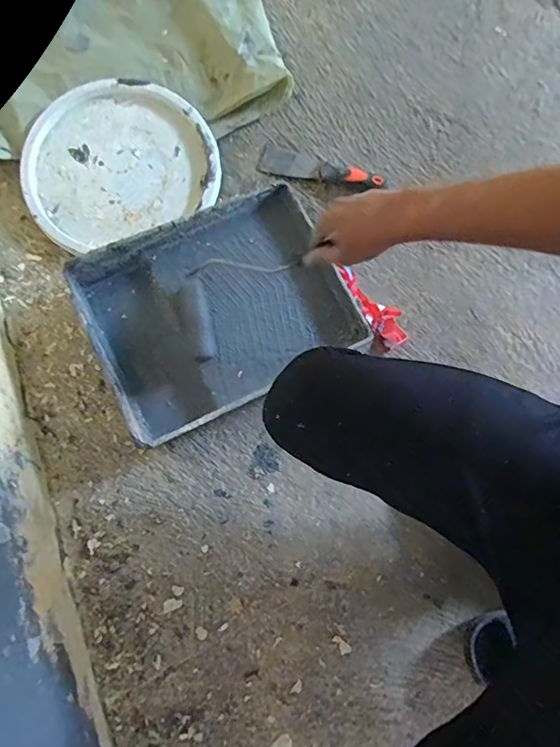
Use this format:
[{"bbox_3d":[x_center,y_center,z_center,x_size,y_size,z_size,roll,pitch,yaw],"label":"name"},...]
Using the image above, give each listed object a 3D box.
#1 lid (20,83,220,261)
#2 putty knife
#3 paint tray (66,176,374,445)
[{"bbox_3d":[-0.256,-0.338,0.771,0.290,0.017,0.260,-23,79,-4],"label":"lid"},{"bbox_3d":[0.064,-0.319,0.764,0.194,0.029,0.052,19,79,4],"label":"putty knife"},{"bbox_3d":[-0.082,-0.092,0.699,0.357,0.067,0.279,-26,79,-5],"label":"paint tray"}]

